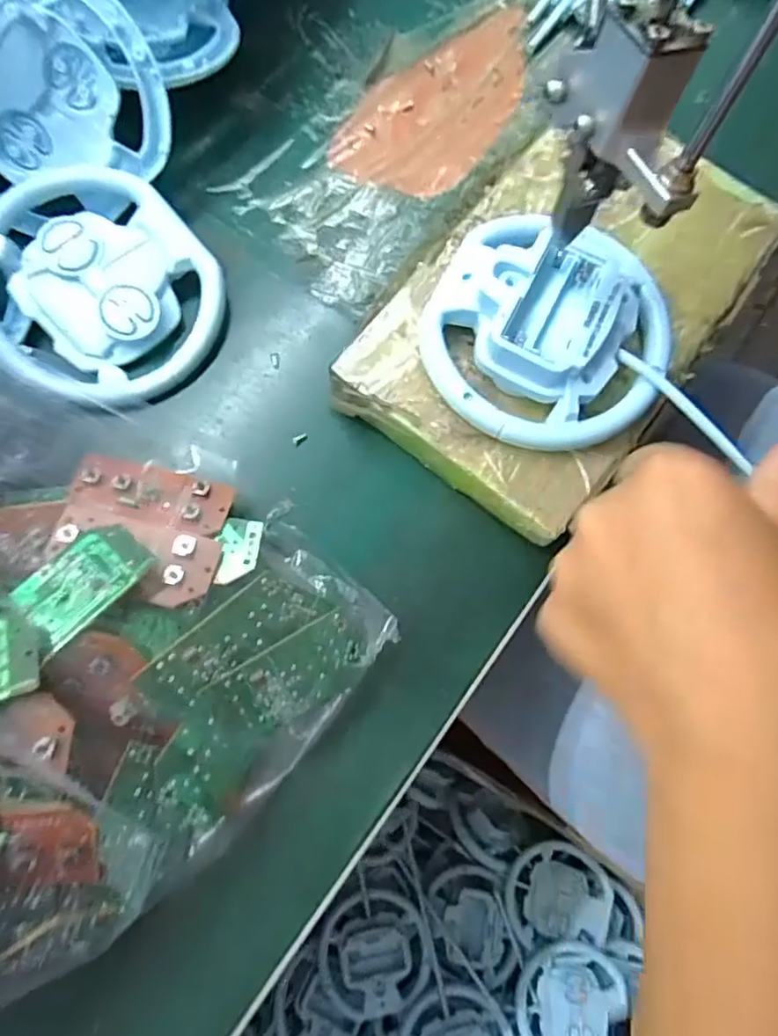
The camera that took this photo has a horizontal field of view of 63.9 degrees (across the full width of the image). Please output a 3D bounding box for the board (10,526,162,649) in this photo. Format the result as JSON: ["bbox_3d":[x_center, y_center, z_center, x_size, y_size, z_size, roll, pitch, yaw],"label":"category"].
[{"bbox_3d":[-0.109,0.021,0.222,0.032,0.005,0.043,40,65,23],"label":"board"}]

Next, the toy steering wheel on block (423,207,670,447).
[{"bbox_3d":[0.064,-0.077,0.251,0.096,0.027,0.094,0,75,-1],"label":"toy steering wheel on block"}]

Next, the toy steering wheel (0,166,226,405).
[{"bbox_3d":[-0.130,-0.102,0.280,0.103,0.019,0.103,1,86,-12],"label":"toy steering wheel"}]

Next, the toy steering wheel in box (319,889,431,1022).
[{"bbox_3d":[-0.013,0.404,0.573,0.098,0.015,0.100,1,74,-4],"label":"toy steering wheel in box"}]

